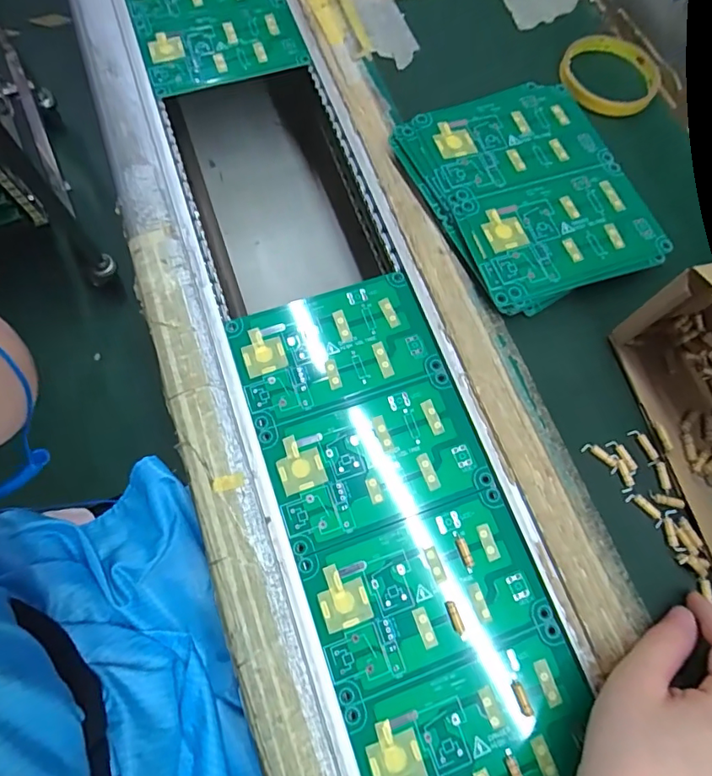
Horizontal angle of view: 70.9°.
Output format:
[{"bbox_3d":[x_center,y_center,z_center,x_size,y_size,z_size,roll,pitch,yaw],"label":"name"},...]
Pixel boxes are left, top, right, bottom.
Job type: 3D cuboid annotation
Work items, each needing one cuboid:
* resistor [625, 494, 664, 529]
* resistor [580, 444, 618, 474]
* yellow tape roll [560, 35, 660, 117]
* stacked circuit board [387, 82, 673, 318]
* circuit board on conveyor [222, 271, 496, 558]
[{"bbox_3d":[0.182,0.076,0.312,0.025,0.004,0.010,43,77,12],"label":"resistor"},{"bbox_3d":[0.158,0.044,0.321,0.024,0.004,0.009,37,76,11],"label":"resistor"},{"bbox_3d":[0.221,-0.274,0.438,0.084,0.014,0.084,0,72,0],"label":"yellow tape roll"},{"bbox_3d":[0.130,-0.148,0.375,0.147,0.025,0.176,-24,74,-7],"label":"stacked circuit board"},{"bbox_3d":[-0.001,0.009,0.341,0.135,0.004,0.165,-18,74,-8],"label":"circuit board on conveyor"}]

